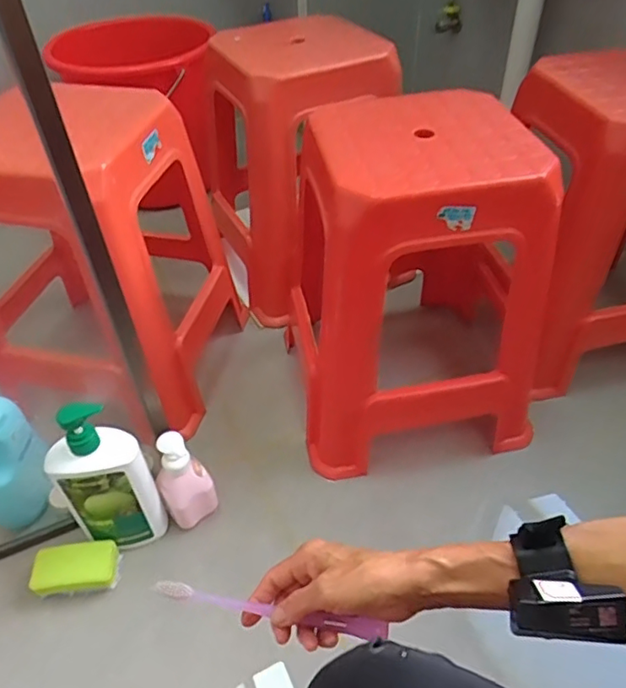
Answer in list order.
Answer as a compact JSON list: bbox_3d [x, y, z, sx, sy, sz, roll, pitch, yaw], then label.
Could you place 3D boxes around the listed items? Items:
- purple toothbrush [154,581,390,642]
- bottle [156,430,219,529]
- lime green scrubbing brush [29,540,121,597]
[{"bbox_3d":[-0.033,0.211,0.452,0.185,0.013,0.013,10,45,4],"label":"purple toothbrush"},{"bbox_3d":[-0.179,0.190,0.798,0.071,0.157,0.048,-18,46,-16],"label":"bottle"},{"bbox_3d":[-0.317,0.302,0.770,0.107,0.032,0.060,-4,44,-2],"label":"lime green scrubbing brush"}]

